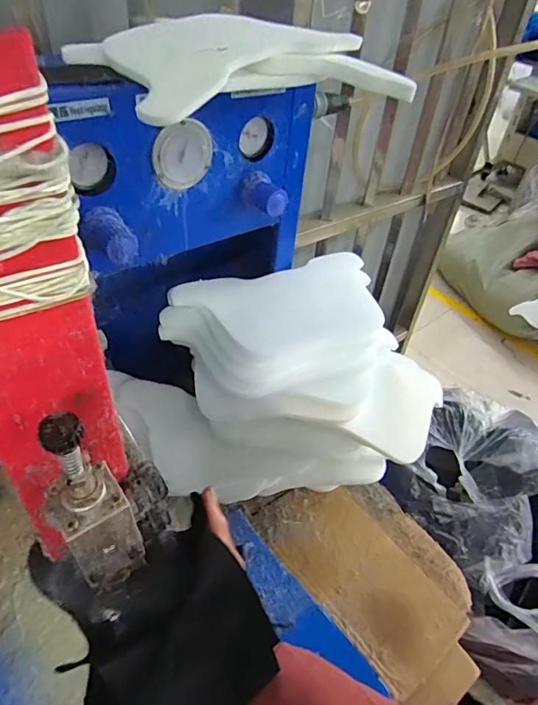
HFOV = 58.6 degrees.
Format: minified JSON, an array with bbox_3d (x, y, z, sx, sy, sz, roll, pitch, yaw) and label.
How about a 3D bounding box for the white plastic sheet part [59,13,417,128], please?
[{"bbox_3d":[-0.021,-0.235,0.392,0.234,0.033,0.151,-20,50,-27],"label":"white plastic sheet part"}]

